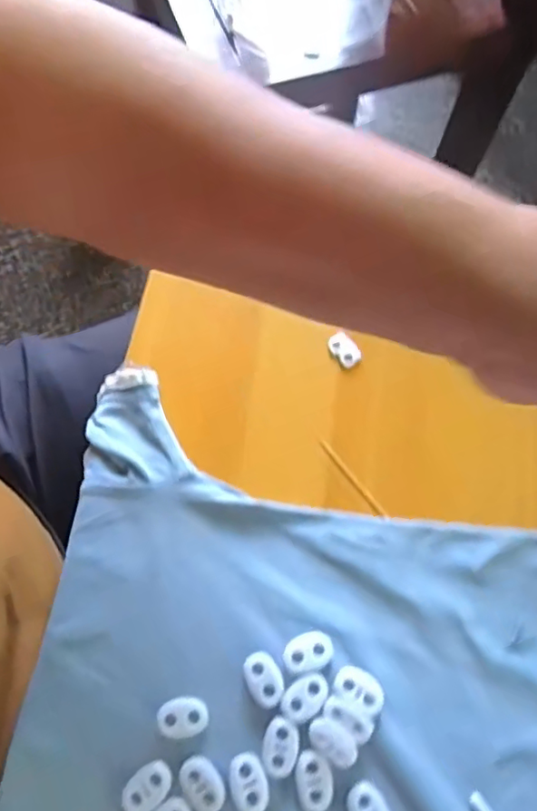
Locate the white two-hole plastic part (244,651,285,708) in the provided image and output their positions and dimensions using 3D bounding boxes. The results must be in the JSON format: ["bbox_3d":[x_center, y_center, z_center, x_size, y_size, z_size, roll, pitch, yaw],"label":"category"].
[{"bbox_3d":[-0.002,0.123,0.257,0.016,0.004,0.023,-22,70,-10],"label":"white two-hole plastic part"}]

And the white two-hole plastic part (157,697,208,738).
[{"bbox_3d":[-0.038,0.137,0.251,0.022,0.004,0.015,1,68,-2],"label":"white two-hole plastic part"}]

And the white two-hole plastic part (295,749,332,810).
[{"bbox_3d":[0.019,0.159,0.241,0.015,0.004,0.023,-3,68,-3],"label":"white two-hole plastic part"}]

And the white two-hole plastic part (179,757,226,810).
[{"bbox_3d":[-0.028,0.160,0.240,0.016,0.004,0.022,-31,72,-13],"label":"white two-hole plastic part"}]

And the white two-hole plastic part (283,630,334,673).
[{"bbox_3d":[0.018,0.113,0.262,0.022,0.004,0.016,-20,70,-10],"label":"white two-hole plastic part"}]

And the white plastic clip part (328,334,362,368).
[{"bbox_3d":[0.043,-0.031,0.320,0.012,0.006,0.020,-39,74,-16],"label":"white plastic clip part"}]

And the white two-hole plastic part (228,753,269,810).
[{"bbox_3d":[-0.009,0.160,0.241,0.015,0.004,0.022,-14,69,-7],"label":"white two-hole plastic part"}]

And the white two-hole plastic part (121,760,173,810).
[{"bbox_3d":[-0.051,0.162,0.240,0.023,0.004,0.015,-38,74,-15],"label":"white two-hole plastic part"}]

